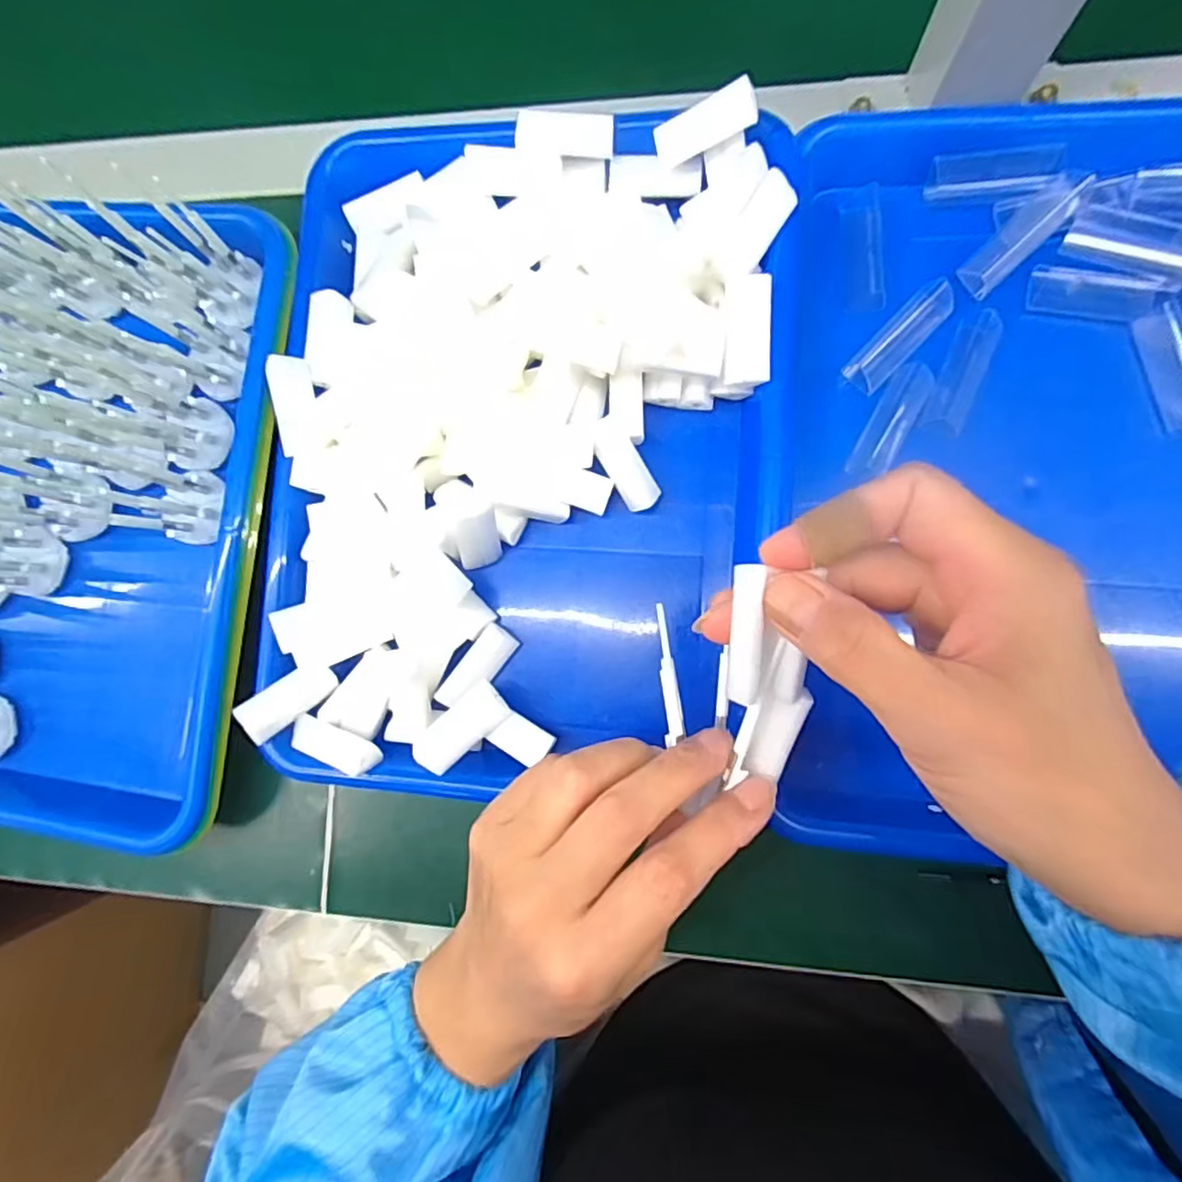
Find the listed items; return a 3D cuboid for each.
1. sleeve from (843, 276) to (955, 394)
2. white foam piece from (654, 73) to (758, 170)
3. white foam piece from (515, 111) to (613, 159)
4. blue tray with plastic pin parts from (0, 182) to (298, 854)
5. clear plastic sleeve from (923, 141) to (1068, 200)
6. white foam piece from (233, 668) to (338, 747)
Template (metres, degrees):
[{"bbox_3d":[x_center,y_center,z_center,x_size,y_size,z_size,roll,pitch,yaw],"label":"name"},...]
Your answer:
[{"bbox_3d":[0.148,-0.122,0.289,0.018,0.008,0.059,45,92,8],"label":"sleeve"},{"bbox_3d":[0.052,-0.213,0.278,0.048,0.016,0.015,-9,89,33],"label":"white foam piece"},{"bbox_3d":[-0.012,-0.218,0.290,0.046,0.010,0.015,-4,90,-11],"label":"white foam piece"},{"bbox_3d":[-0.286,-0.039,0.304,0.241,0.055,0.335,9,91,6],"label":"blue tray with plastic pin parts"},{"bbox_3d":[0.186,-0.194,0.280,0.054,0.008,0.016,4,91,20],"label":"clear plastic sleeve"},{"bbox_3d":[-0.148,0.053,0.299,0.045,0.011,0.020,-35,86,-20],"label":"white foam piece"}]

